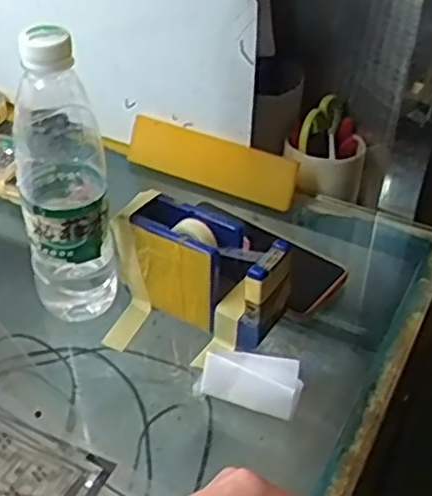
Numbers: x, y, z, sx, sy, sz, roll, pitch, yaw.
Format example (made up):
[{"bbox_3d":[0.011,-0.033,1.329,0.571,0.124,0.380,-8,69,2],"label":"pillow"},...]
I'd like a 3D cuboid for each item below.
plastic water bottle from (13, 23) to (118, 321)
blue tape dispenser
[{"bbox_3d":[-0.111,-0.049,0.498,0.058,0.224,0.072,-5,39,-6],"label":"plastic water bottle"},{"bbox_3d":[-0.009,0.024,0.532,0.129,0.092,0.055,22,44,25],"label":"blue tape dispenser"}]

